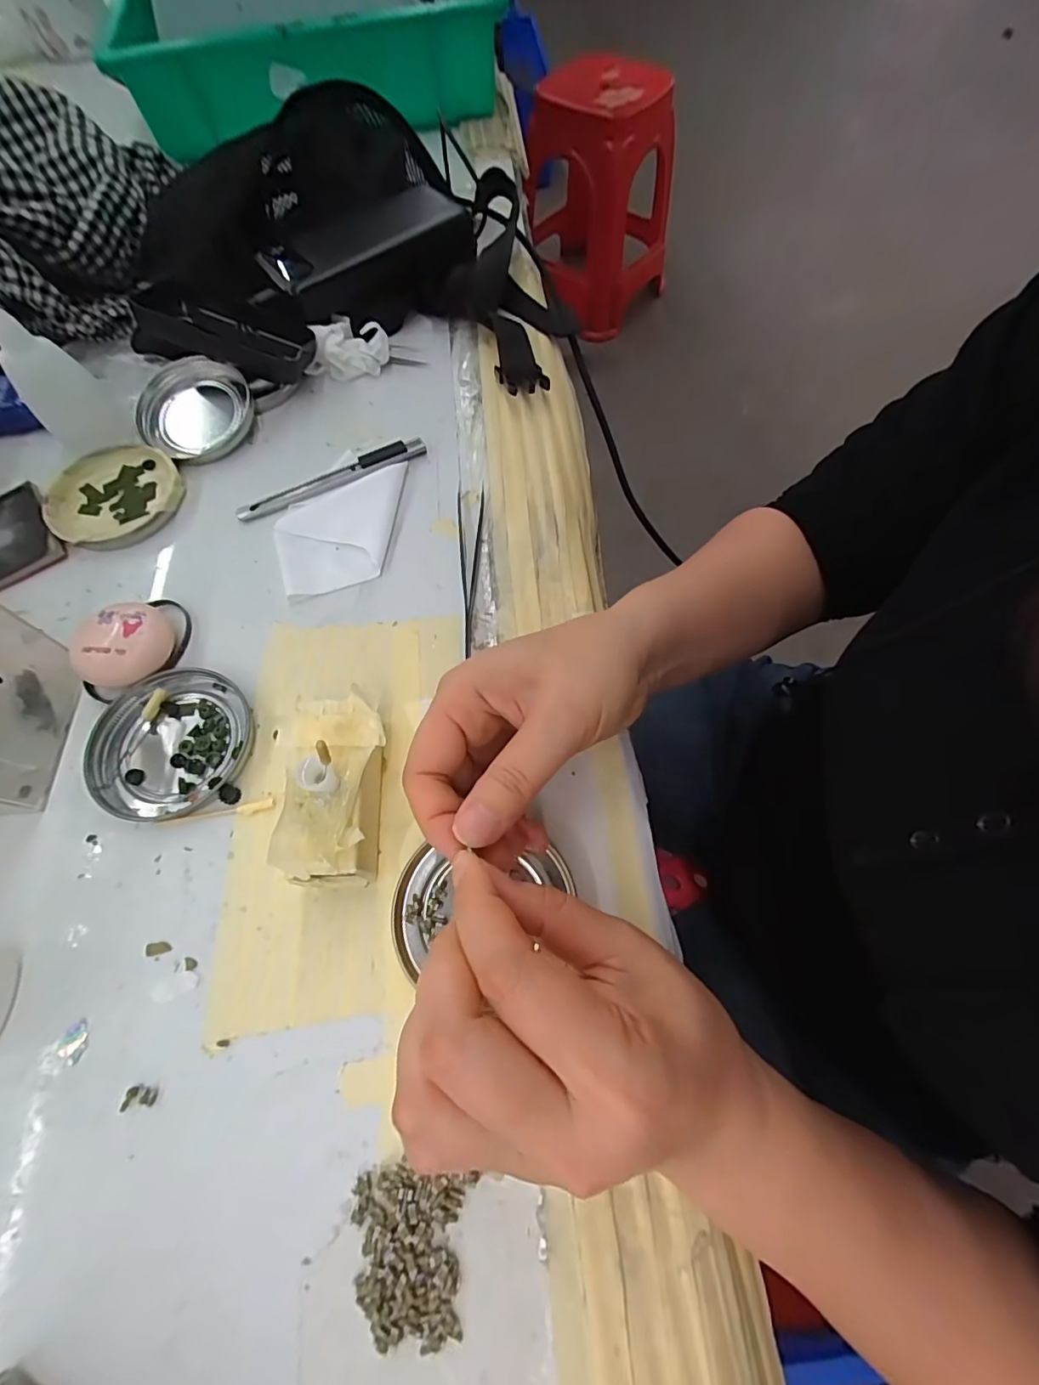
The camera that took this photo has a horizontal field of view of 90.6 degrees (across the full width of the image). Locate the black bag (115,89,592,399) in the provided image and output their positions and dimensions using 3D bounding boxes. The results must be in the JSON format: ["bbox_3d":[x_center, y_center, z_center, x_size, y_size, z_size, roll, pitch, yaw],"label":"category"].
[{"bbox_3d":[-0.132,-0.341,0.386,0.321,0.074,0.254,4,67,2],"label":"black bag"}]

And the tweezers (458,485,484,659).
[{"bbox_3d":[-0.031,-0.077,0.309,0.016,0.004,0.119,0,67,0],"label":"tweezers"}]

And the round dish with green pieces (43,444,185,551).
[{"bbox_3d":[-0.262,-0.127,0.331,0.086,0.008,0.079,0,67,0],"label":"round dish with green pieces"}]

